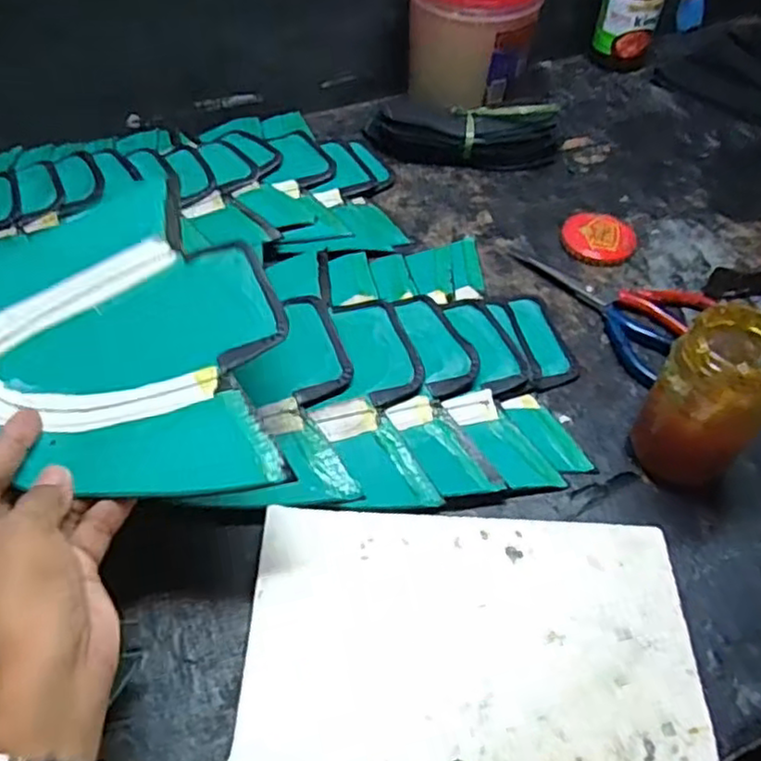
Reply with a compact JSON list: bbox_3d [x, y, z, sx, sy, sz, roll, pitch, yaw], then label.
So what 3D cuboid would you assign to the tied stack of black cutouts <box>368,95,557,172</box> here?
[{"bbox_3d":[0.078,-0.231,0.624,0.179,0.051,0.062,5,52,1],"label":"tied stack of black cutouts"}]

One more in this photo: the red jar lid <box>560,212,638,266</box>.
[{"bbox_3d":[0.180,-0.116,0.564,0.059,0.013,0.052,9,52,5],"label":"red jar lid"}]

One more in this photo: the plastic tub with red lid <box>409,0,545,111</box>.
[{"bbox_3d":[0.083,-0.322,0.642,0.120,0.139,0.108,9,52,4],"label":"plastic tub with red lid"}]

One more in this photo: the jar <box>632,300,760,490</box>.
[{"bbox_3d":[0.191,0.012,0.398,0.057,0.112,0.051,38,60,24],"label":"jar"}]

